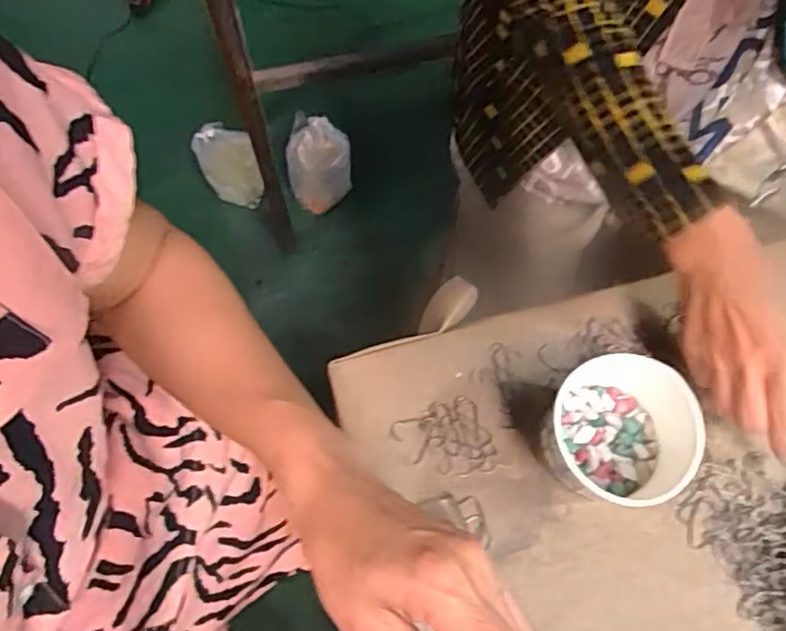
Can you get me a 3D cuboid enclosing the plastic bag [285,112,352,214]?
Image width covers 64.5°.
[{"bbox_3d":[-0.160,-0.330,1.354,0.136,0.207,0.108,-7,68,-4],"label":"plastic bag"}]

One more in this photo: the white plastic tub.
[{"bbox_3d":[0.159,0.088,0.428,0.101,0.076,0.092,0,68,-1],"label":"white plastic tub"}]

